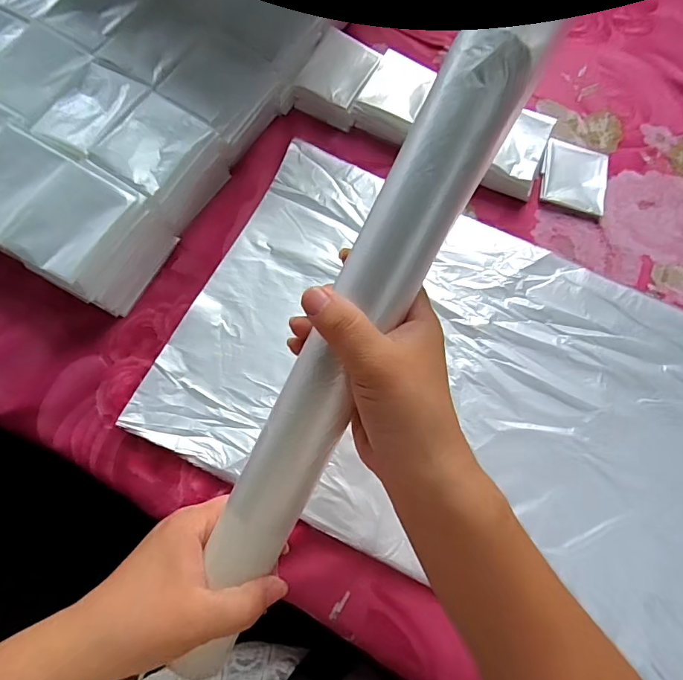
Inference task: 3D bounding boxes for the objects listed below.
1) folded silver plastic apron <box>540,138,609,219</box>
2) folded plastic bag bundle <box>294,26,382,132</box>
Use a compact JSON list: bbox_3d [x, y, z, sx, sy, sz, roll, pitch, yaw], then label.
[{"bbox_3d":[0.242,-0.170,0.461,0.065,0.009,0.087,13,70,5],"label":"folded silver plastic apron"},{"bbox_3d":[-0.002,-0.274,0.467,0.064,0.029,0.090,25,72,9],"label":"folded plastic bag bundle"}]

